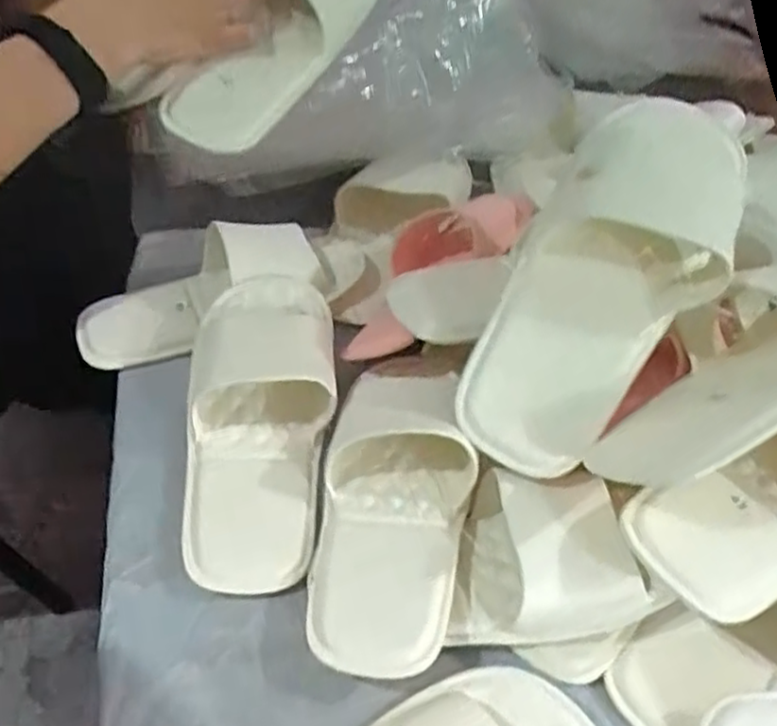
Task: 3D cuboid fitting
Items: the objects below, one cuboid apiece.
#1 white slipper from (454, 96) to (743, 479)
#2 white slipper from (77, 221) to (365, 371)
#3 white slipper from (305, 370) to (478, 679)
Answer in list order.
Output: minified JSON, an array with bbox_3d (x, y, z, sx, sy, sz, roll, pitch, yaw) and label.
[{"bbox_3d":[0.142,-0.050,0.481,0.117,0.078,0.266,30,81,25],"label":"white slipper"},{"bbox_3d":[-0.130,-0.064,0.612,0.250,0.053,0.106,-21,51,-25],"label":"white slipper"},{"bbox_3d":[0.005,0.079,0.466,0.091,0.070,0.226,10,46,-1],"label":"white slipper"}]

